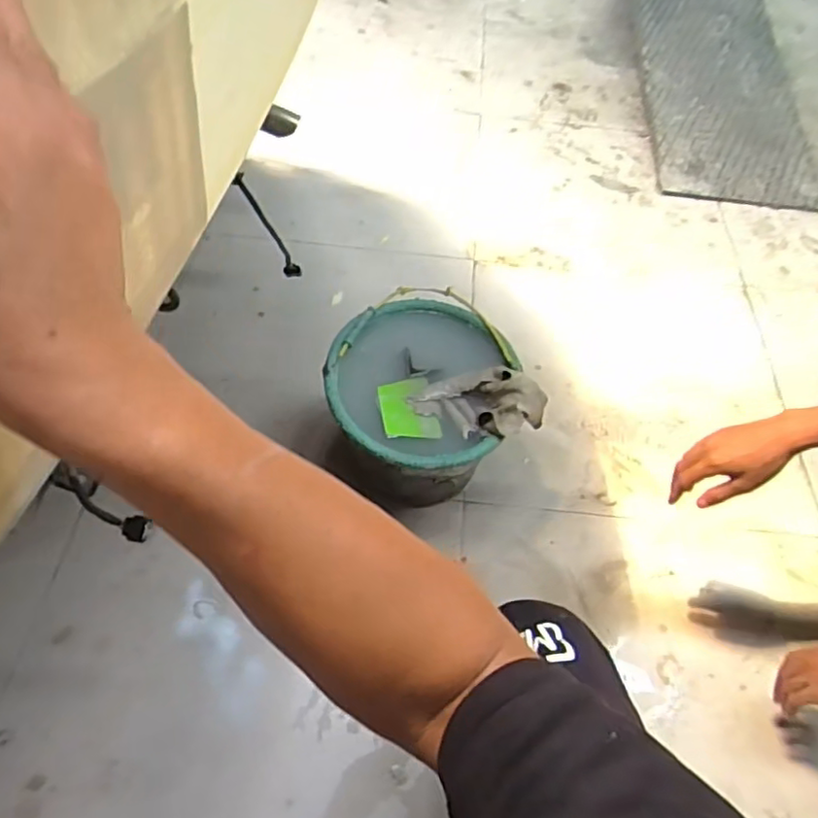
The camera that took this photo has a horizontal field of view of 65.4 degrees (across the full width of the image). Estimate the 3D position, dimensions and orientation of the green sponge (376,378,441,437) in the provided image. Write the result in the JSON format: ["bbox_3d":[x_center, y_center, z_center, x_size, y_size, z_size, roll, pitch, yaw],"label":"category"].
[{"bbox_3d":[-0.001,-0.003,0.913,0.077,0.007,0.104,-7,55,-10],"label":"green sponge"}]

